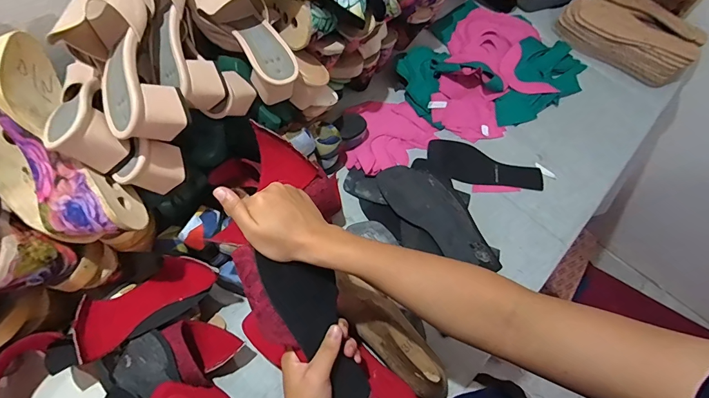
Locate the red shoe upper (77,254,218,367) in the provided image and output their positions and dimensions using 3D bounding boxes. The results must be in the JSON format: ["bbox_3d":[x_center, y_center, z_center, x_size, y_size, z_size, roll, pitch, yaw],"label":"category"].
[{"bbox_3d":[-0.269,0.123,0.492,0.084,0.054,0.167,42,48,17],"label":"red shoe upper"}]

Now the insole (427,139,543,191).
[{"bbox_3d":[0.227,-0.054,0.680,0.201,0.006,0.075,18,64,7],"label":"insole"}]

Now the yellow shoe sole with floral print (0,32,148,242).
[{"bbox_3d":[-0.343,-0.056,0.416,0.124,0.083,0.265,-37,91,-19],"label":"yellow shoe sole with floral print"}]

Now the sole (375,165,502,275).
[{"bbox_3d":[0.138,0.024,0.623,0.229,0.016,0.093,41,69,17],"label":"sole"}]

